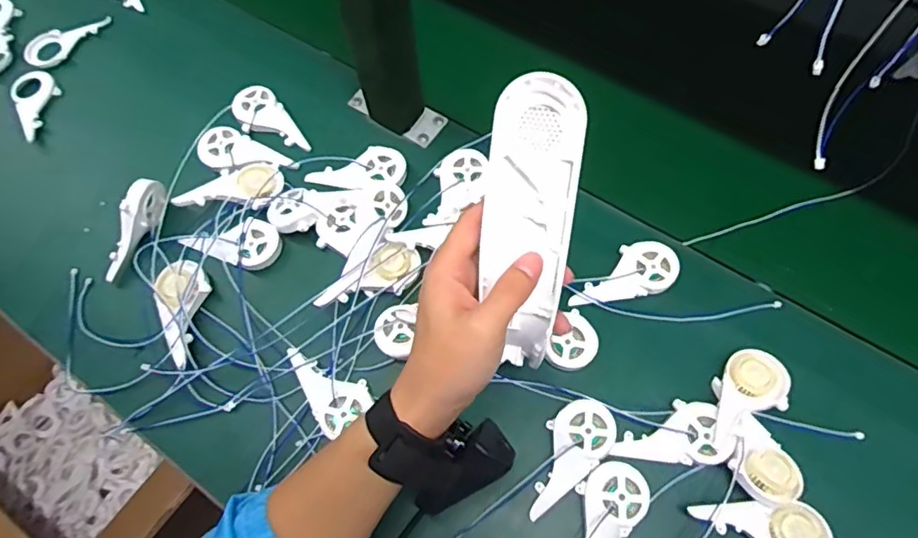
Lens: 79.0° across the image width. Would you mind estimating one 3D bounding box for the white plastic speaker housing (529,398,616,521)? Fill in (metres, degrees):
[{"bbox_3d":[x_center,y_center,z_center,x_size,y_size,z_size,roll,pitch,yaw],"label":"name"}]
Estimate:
[{"bbox_3d":[0.077,0.136,0.413,0.089,0.016,0.045,-37,70,-12],"label":"white plastic speaker housing"}]

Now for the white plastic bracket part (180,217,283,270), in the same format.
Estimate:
[{"bbox_3d":[-0.197,-0.026,0.489,0.078,0.016,0.044,16,68,10],"label":"white plastic bracket part"}]

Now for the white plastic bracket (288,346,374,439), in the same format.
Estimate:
[{"bbox_3d":[-0.102,0.090,0.438,0.043,0.018,0.077,-32,69,-10],"label":"white plastic bracket"}]

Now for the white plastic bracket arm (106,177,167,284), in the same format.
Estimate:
[{"bbox_3d":[-0.287,-0.033,0.490,0.015,0.033,0.094,23,91,10],"label":"white plastic bracket arm"}]

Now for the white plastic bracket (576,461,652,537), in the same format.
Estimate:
[{"bbox_3d":[0.097,0.178,0.396,0.091,0.013,0.045,-39,70,-13],"label":"white plastic bracket"}]

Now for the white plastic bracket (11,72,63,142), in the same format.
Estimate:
[{"bbox_3d":[-0.437,-0.174,0.576,0.041,0.010,0.099,-29,68,-9],"label":"white plastic bracket"}]

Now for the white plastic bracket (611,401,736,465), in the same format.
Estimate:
[{"bbox_3d":[0.159,0.122,0.416,0.085,0.014,0.044,2,67,4],"label":"white plastic bracket"}]

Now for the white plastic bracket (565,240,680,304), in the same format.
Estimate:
[{"bbox_3d":[0.137,0.003,0.466,0.090,0.013,0.044,-8,66,-1],"label":"white plastic bracket"}]

